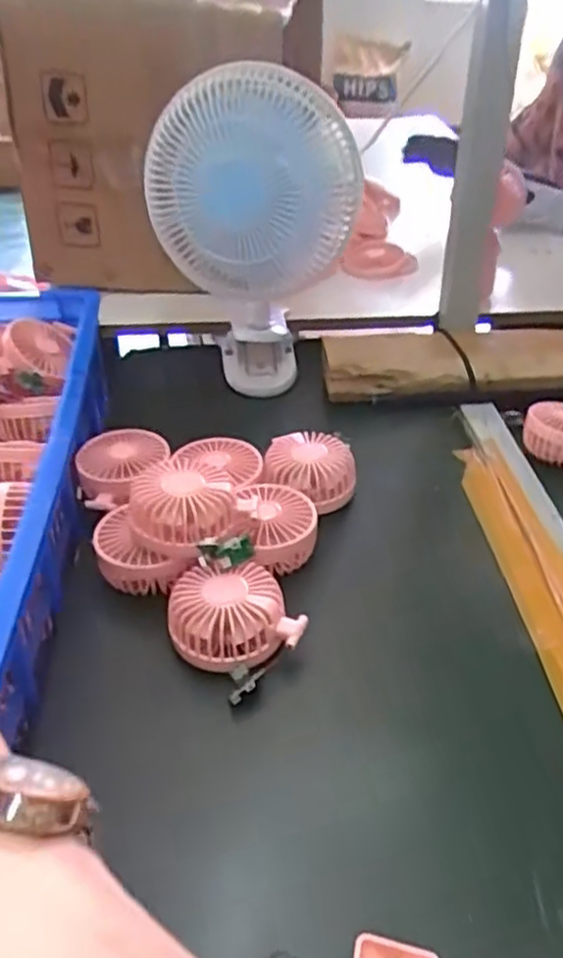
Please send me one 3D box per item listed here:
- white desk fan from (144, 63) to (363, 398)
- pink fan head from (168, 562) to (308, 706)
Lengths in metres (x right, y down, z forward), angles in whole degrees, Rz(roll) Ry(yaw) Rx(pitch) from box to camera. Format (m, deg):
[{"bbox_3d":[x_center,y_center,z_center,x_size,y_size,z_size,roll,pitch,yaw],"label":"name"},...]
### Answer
[{"bbox_3d":[-0.028,-0.247,0.797,0.197,0.344,0.151,-5,36,-6],"label":"white desk fan"},{"bbox_3d":[-0.037,0.110,0.572,0.095,0.051,0.086,28,45,33],"label":"pink fan head"}]

